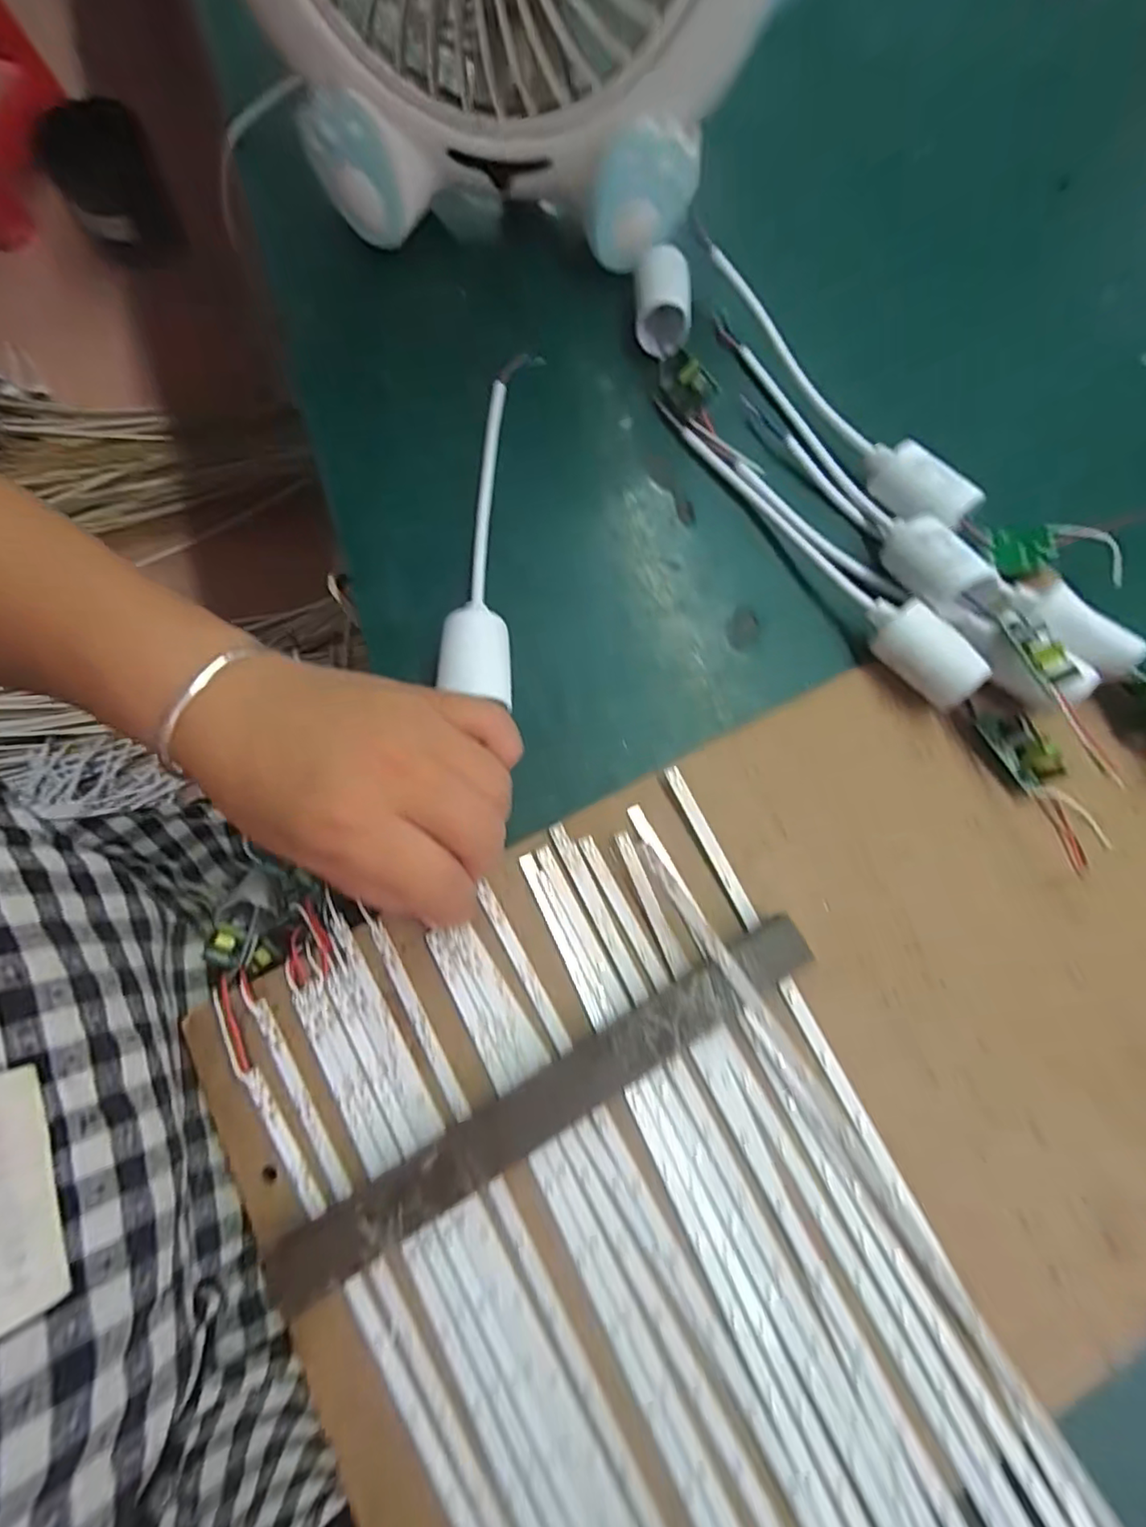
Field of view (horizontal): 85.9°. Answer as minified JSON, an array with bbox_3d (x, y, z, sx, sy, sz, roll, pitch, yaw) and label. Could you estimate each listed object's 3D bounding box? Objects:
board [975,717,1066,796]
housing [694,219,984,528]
[{"bbox_3d":[0.192,-0.007,0.264,0.016,0.012,0.037,-33,79,-9],"label":"board"},{"bbox_3d":[0.119,-0.184,0.300,0.025,0.026,0.188,-32,78,-9],"label":"housing"}]

